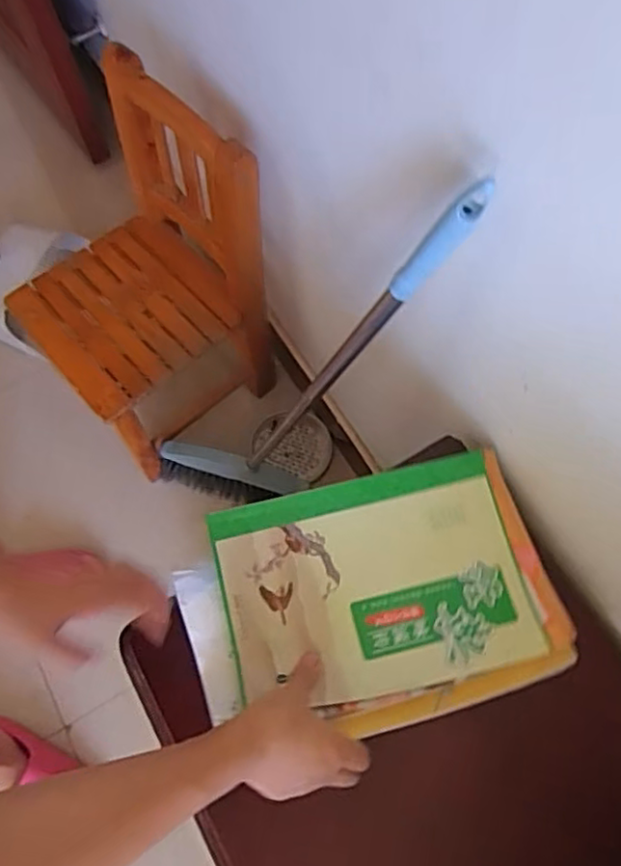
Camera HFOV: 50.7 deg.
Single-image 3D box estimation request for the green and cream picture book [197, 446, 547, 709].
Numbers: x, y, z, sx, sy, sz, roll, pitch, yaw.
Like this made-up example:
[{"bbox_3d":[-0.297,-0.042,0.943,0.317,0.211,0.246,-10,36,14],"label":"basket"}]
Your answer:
[{"bbox_3d":[0.054,0.132,0.577,0.254,0.018,0.185,-12,68,-4],"label":"green and cream picture book"}]

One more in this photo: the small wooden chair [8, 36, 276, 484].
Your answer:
[{"bbox_3d":[-0.250,-0.203,0.981,0.332,0.474,0.290,-41,72,-14],"label":"small wooden chair"}]

